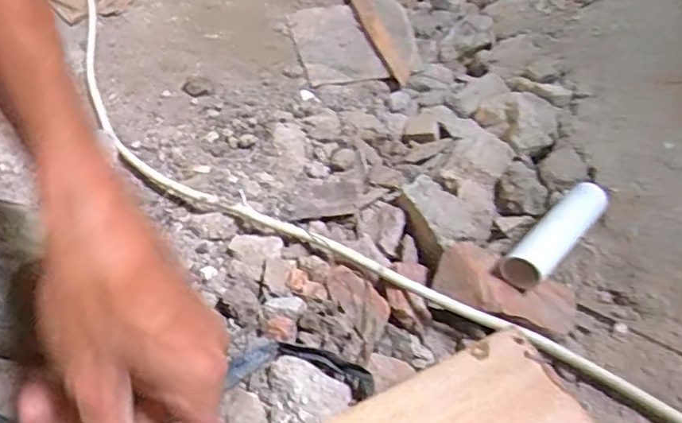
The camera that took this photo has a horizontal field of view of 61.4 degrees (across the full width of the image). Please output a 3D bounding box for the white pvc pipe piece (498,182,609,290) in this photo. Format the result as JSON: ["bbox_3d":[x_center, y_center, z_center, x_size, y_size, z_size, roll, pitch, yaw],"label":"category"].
[{"bbox_3d":[0.174,0.016,0.466,0.034,0.037,0.118,34,61,28],"label":"white pvc pipe piece"}]

